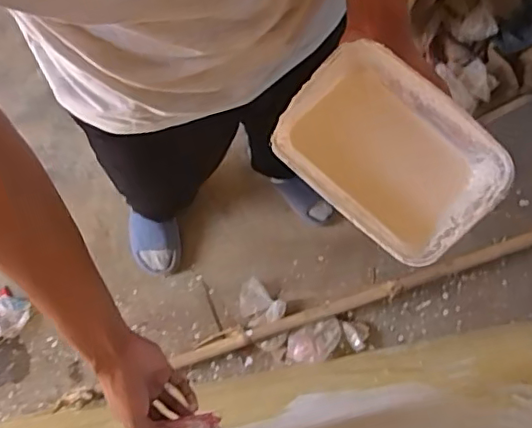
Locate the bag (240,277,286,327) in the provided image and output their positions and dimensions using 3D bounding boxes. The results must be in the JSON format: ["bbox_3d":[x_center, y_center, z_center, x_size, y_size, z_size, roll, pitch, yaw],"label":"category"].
[{"bbox_3d":[-0.019,0.229,1.416,0.096,0.019,0.119,-44,86,-8],"label":"bag"}]

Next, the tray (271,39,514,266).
[{"bbox_3d":[0.100,-0.049,0.466,0.174,0.055,0.120,41,99,4],"label":"tray"}]

